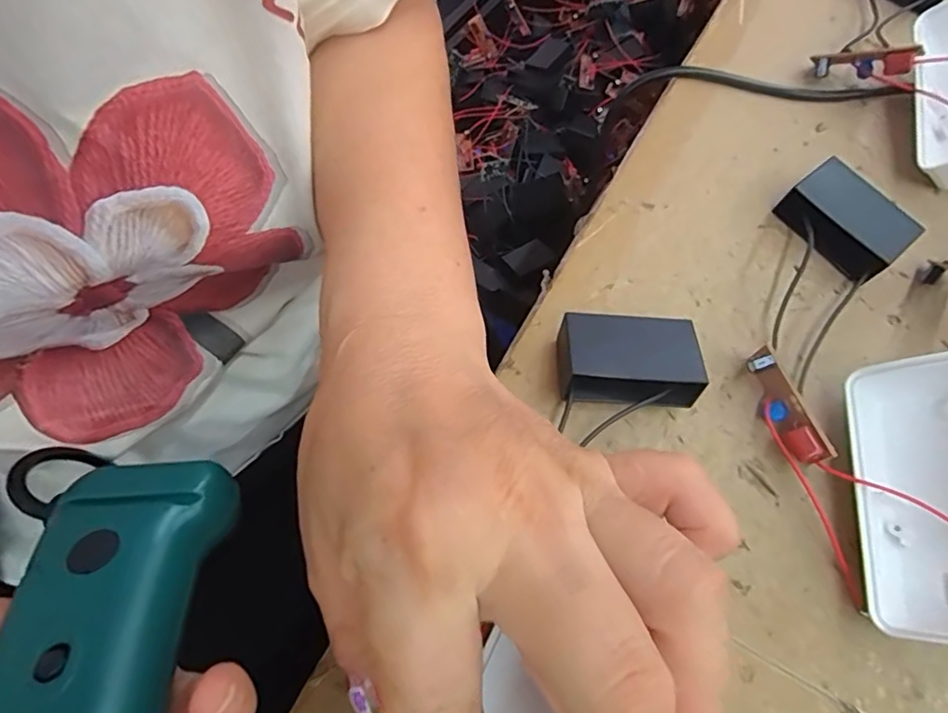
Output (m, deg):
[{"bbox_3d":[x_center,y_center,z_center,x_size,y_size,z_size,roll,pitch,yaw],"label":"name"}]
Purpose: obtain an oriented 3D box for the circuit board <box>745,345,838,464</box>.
[{"bbox_3d":[0.114,0.019,0.208,0.009,0.017,0.043,-18,69,-10],"label":"circuit board"}]

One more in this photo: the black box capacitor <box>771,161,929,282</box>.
[{"bbox_3d":[0.159,-0.057,0.241,0.032,0.020,0.048,-33,73,-15],"label":"black box capacitor"}]

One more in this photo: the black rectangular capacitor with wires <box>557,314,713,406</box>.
[{"bbox_3d":[0.057,0.002,0.208,0.047,0.025,0.029,3,67,-1],"label":"black rectangular capacitor with wires"}]

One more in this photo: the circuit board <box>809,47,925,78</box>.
[{"bbox_3d":[0.188,-0.141,0.272,0.044,0.016,0.011,22,64,41],"label":"circuit board"}]

